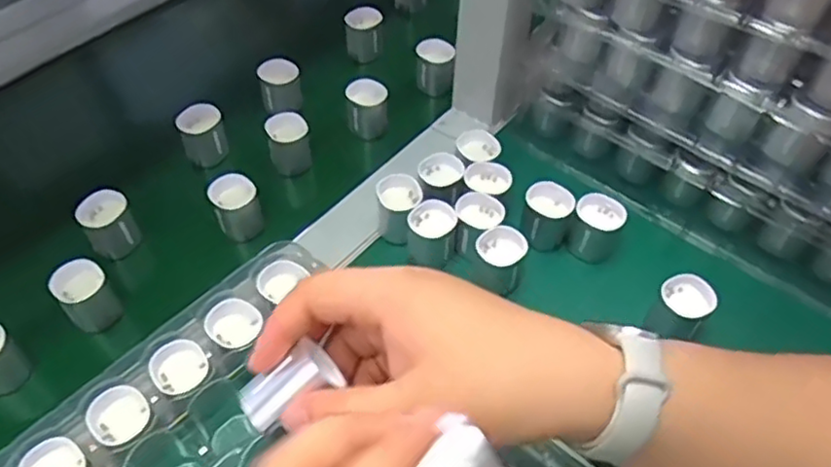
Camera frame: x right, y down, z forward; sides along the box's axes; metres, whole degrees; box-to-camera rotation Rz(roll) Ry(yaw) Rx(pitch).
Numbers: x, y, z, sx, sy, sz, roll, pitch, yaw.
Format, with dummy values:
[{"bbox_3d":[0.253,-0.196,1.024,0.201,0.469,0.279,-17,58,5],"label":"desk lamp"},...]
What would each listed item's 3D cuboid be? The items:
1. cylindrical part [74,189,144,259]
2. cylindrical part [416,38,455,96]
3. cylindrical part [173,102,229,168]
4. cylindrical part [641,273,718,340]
[{"bbox_3d":[-0.201,-0.006,0.443,0.030,0.035,0.029,1,52,-2],"label":"cylindrical part"},{"bbox_3d":[0.016,-0.136,0.549,0.029,0.039,0.033,4,52,0],"label":"cylindrical part"},{"bbox_3d":[-0.157,-0.073,0.497,0.031,0.033,0.030,1,52,-2],"label":"cylindrical part"},{"bbox_3d":[0.157,0.048,0.403,0.030,0.041,0.029,1,52,-2],"label":"cylindrical part"}]

